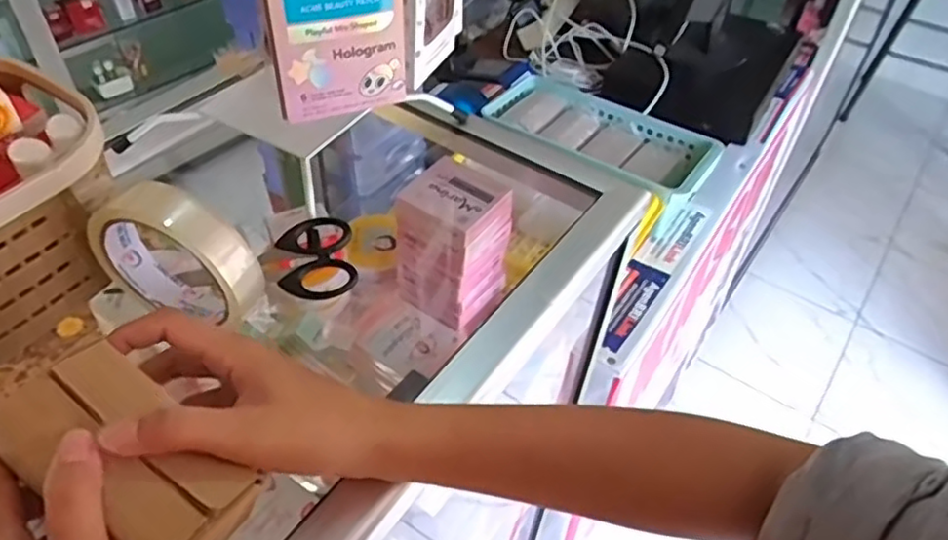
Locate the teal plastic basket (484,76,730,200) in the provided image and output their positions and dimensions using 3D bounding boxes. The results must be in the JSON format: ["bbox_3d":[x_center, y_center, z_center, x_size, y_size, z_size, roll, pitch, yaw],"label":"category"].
[{"bbox_3d":[0.153,-0.175,0.909,0.325,0.072,0.146,29,51,24],"label":"teal plastic basket"}]

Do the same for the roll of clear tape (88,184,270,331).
[{"bbox_3d":[-0.171,-0.010,0.385,0.087,0.092,0.029,13,46,9],"label":"roll of clear tape"}]

